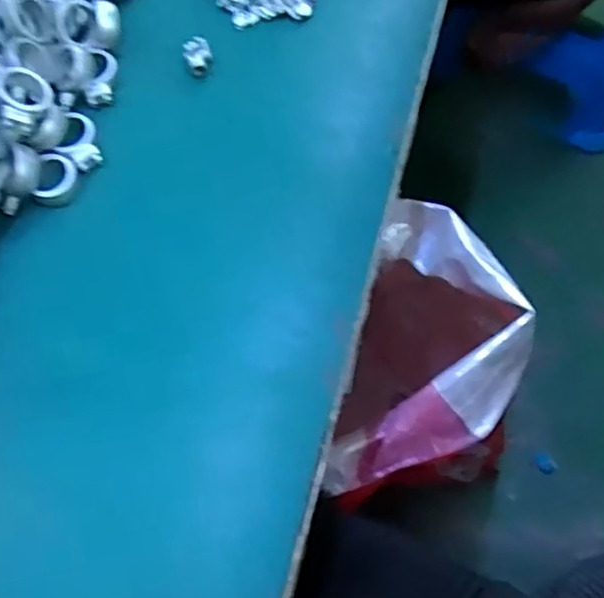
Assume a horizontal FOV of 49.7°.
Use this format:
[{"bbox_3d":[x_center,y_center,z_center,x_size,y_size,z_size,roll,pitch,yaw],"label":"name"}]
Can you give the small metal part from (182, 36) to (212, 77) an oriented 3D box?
[{"bbox_3d":[-0.058,-0.135,0.363,0.014,0.011,0.019,-9,68,-5],"label":"small metal part"}]

